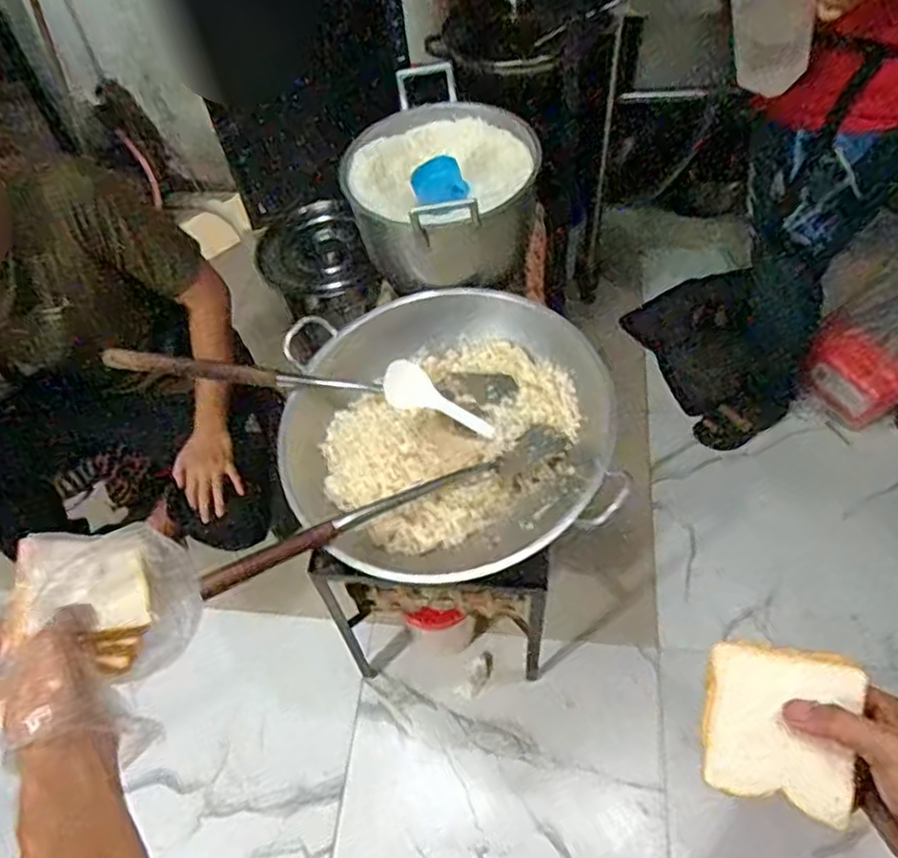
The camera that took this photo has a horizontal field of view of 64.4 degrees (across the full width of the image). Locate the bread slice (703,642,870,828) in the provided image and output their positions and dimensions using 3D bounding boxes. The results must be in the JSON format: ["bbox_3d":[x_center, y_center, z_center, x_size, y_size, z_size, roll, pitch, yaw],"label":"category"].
[{"bbox_3d":[0.228,0.204,0.492,0.095,0.014,0.103,5,78,33],"label":"bread slice"}]

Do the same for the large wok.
[{"bbox_3d":[-0.005,-0.005,1.071,0.477,0.122,0.432,-11,55,-3],"label":"large wok"}]

